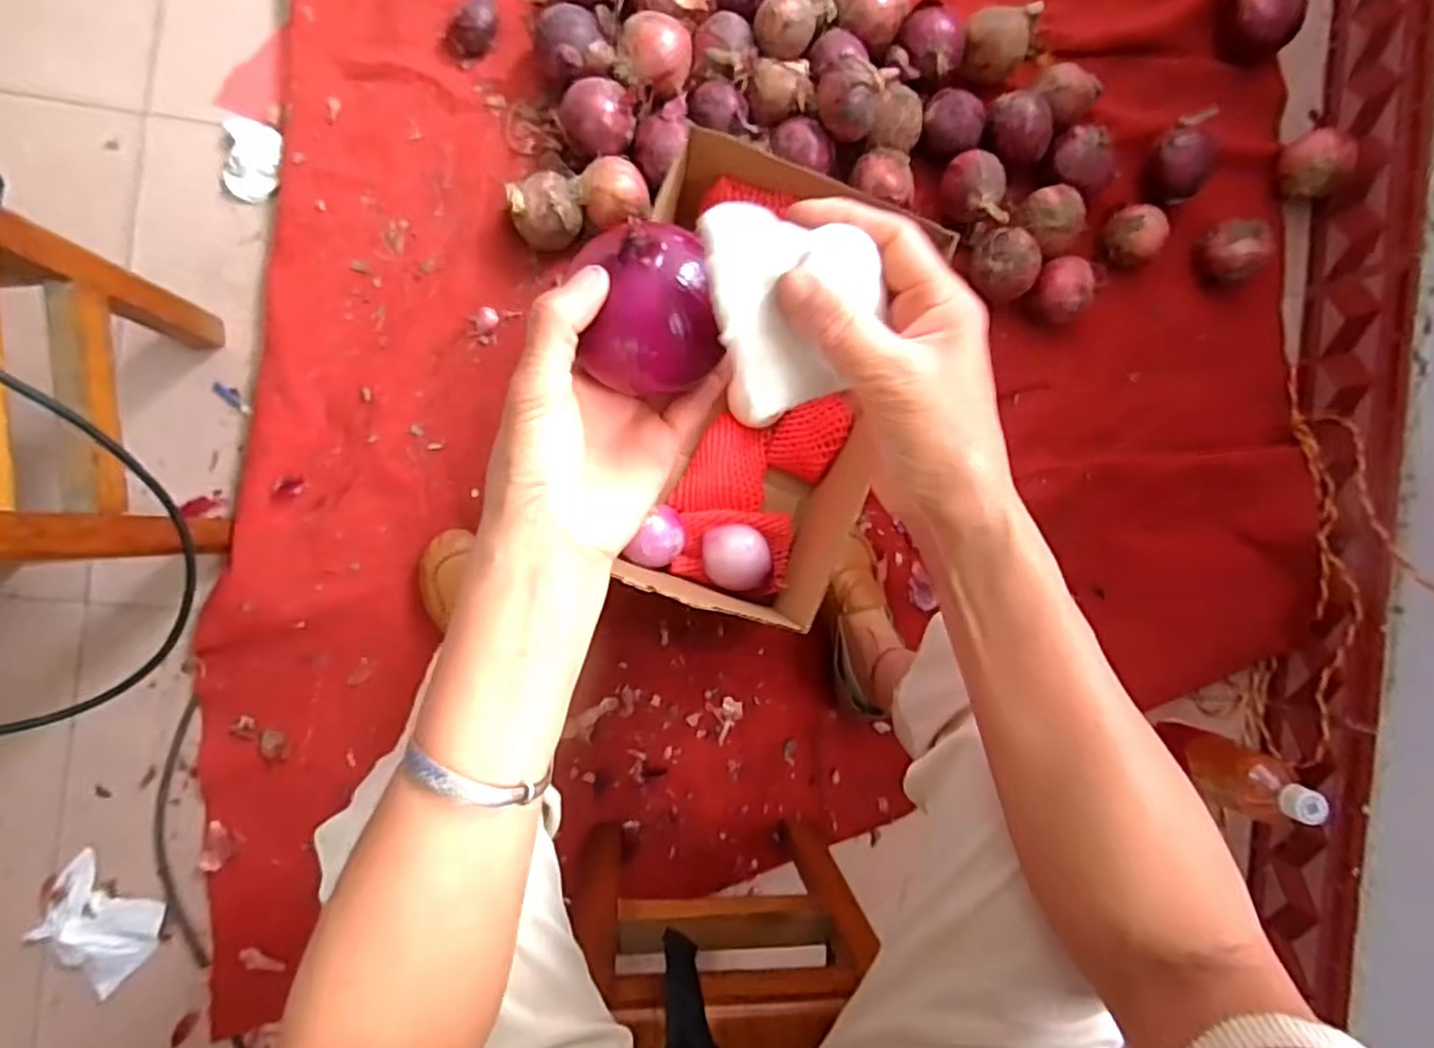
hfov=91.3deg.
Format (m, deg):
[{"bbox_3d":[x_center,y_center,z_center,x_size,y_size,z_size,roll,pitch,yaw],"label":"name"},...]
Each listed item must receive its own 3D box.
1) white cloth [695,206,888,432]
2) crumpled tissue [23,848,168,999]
[{"bbox_3d":[0.032,-0.083,0.269,0.066,0.021,0.075,-12,91,-6],"label":"white cloth"},{"bbox_3d":[-0.614,0.397,0.692,0.110,0.015,0.096,38,86,-5],"label":"crumpled tissue"}]

